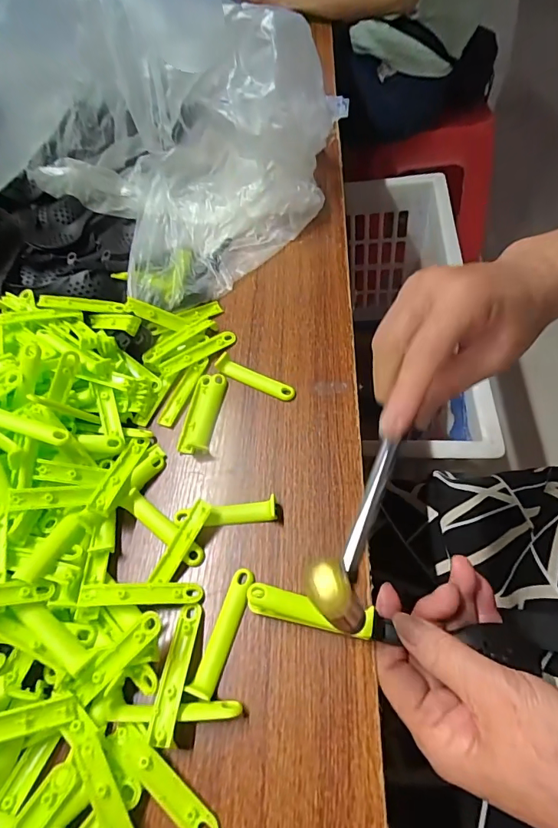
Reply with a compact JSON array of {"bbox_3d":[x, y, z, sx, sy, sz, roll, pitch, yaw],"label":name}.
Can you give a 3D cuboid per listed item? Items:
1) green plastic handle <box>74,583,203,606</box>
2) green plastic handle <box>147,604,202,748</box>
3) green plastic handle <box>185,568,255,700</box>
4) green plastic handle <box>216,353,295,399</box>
[{"bbox_3d":[-0.089,0.116,0.284,0.074,0.014,0.014,-3,58,0],"label":"green plastic handle"},{"bbox_3d":[-0.061,0.153,0.262,0.014,0.004,0.074,5,46,5],"label":"green plastic handle"},{"bbox_3d":[-0.034,0.134,0.274,0.015,0.009,0.075,17,60,11],"label":"green plastic handle"},{"bbox_3d":[-0.022,-0.032,0.380,0.079,0.006,0.015,30,64,18],"label":"green plastic handle"}]

